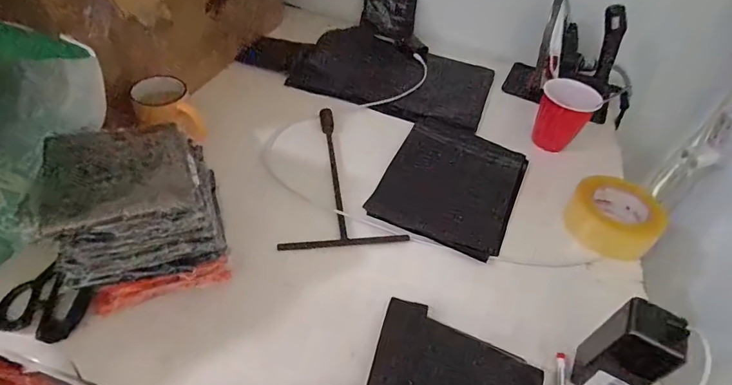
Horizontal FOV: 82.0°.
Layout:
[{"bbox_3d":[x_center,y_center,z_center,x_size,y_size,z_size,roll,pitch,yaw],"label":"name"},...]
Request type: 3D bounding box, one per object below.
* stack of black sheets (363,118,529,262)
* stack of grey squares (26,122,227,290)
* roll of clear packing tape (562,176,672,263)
[{"bbox_3d":[0.143,-0.021,0.685,0.202,0.017,0.264,23,47,12],"label":"stack of black sheets"},{"bbox_3d":[-0.243,0.009,0.444,0.156,0.110,0.122,-10,49,-19],"label":"stack of grey squares"},{"bbox_3d":[0.378,0.032,0.638,0.127,0.050,0.117,25,48,16],"label":"roll of clear packing tape"}]

